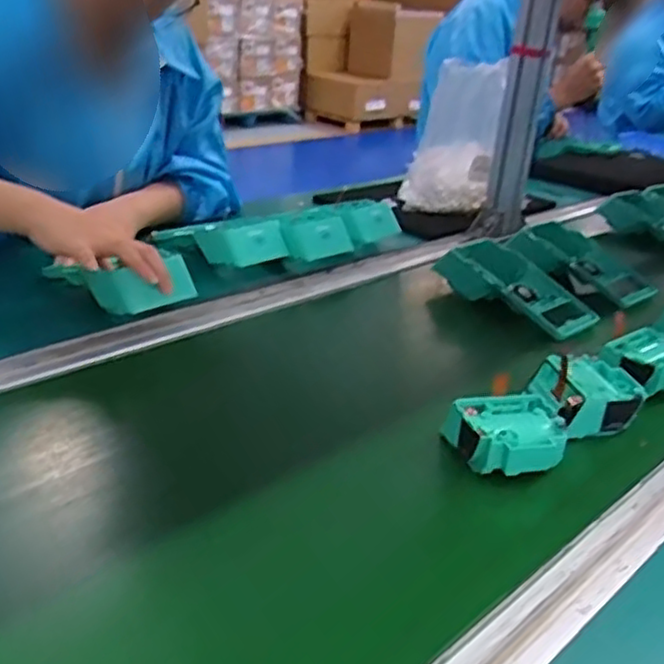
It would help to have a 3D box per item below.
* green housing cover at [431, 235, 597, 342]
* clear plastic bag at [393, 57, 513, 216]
[{"bbox_3d":[0.218,-0.056,0.830,0.098,0.048,0.199,-14,31,-35],"label":"green housing cover"},{"bbox_3d":[0.185,-0.295,1.096,0.135,0.232,0.059,9,25,10],"label":"clear plastic bag"}]

